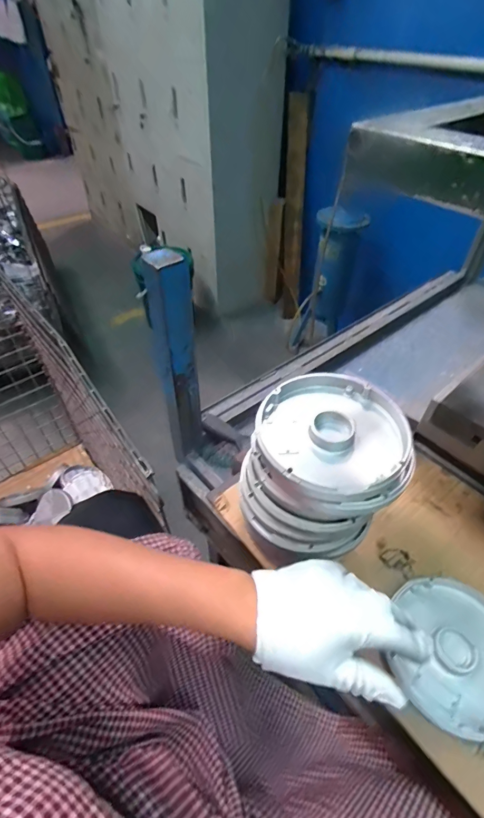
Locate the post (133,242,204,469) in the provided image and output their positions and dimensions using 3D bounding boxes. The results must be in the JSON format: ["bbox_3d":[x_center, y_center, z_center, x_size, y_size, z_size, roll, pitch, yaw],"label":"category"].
[{"bbox_3d":[-0.097,-0.058,0.601,0.066,0.354,0.050,-9,47,-8],"label":"post"}]

